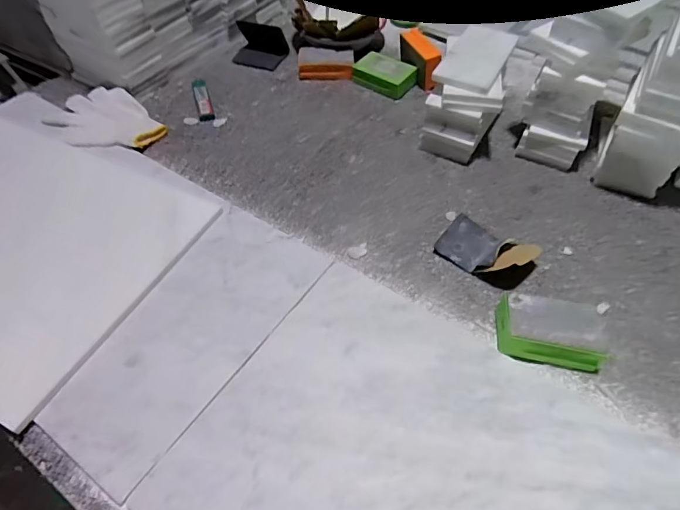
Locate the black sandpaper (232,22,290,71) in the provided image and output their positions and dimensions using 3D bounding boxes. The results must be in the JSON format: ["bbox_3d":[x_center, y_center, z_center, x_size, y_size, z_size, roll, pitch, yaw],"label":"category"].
[{"bbox_3d":[-0.146,-0.380,0.807,0.092,0.049,0.070,10,50,6],"label":"black sandpaper"}]

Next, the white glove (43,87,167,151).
[{"bbox_3d":[-0.360,-0.205,0.675,0.184,0.023,0.121,36,57,25],"label":"white glove"}]

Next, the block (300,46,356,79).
[{"bbox_3d":[-0.024,-0.334,0.780,0.096,0.031,0.063,7,50,3],"label":"block"}]

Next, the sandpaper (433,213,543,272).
[{"bbox_3d":[0.173,-0.010,0.524,0.103,0.030,0.066,32,56,22],"label":"sandpaper"}]

